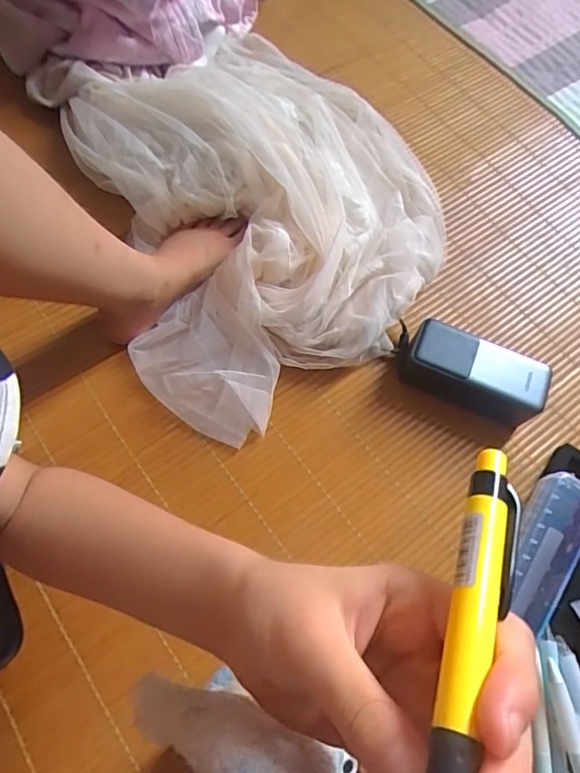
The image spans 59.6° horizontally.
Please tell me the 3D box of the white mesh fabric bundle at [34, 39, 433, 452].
[{"bbox_3d":[-0.041,-0.230,0.554,0.374,0.086,0.480,-25,68,-14],"label":"white mesh fabric bundle"}]

